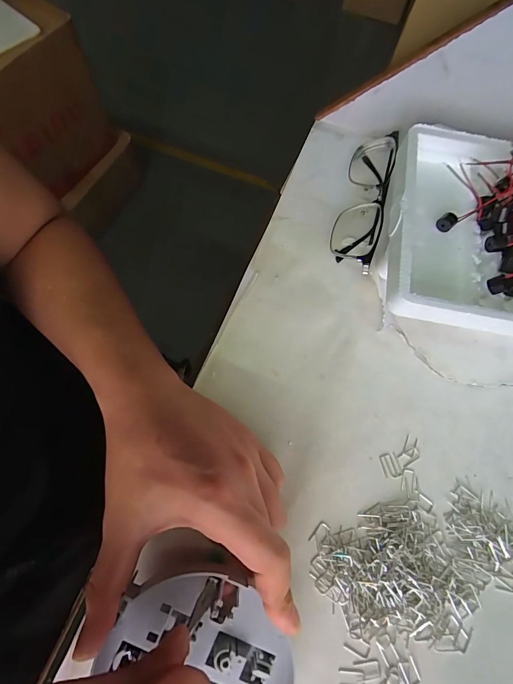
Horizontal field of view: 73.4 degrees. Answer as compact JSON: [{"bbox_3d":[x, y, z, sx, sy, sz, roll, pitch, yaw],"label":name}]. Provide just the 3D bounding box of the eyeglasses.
[{"bbox_3d":[0.097,-0.128,0.309,0.038,0.027,0.137,17,70,4],"label":"eyeglasses"}]

